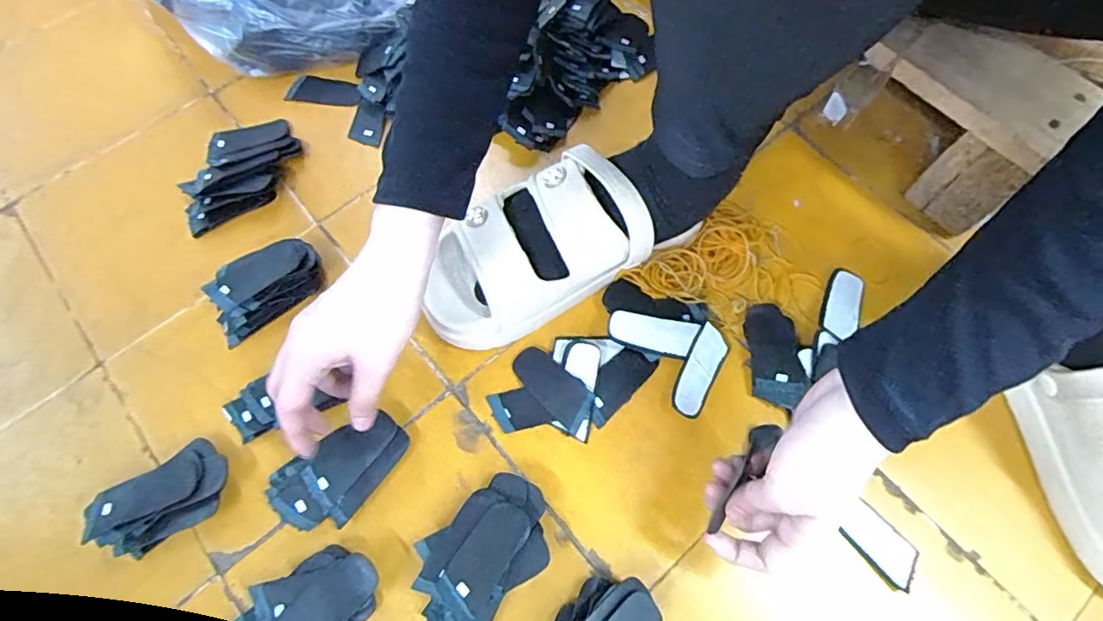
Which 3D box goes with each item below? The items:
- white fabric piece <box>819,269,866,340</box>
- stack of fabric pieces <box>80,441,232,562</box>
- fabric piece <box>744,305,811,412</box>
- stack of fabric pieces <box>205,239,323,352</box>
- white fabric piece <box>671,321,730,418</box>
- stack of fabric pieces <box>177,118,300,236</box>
[{"bbox_3d":[0.242,-0.005,0.456,0.029,0.010,0.064,22,68,10],"label":"white fabric piece"},{"bbox_3d":[-0.276,0.135,0.392,0.087,0.025,0.057,-40,71,-15],"label":"stack of fabric pieces"},{"bbox_3d":[0.177,0.035,0.436,0.037,0.011,0.083,0,66,1],"label":"fabric piece"},{"bbox_3d":[-0.240,-0.023,0.457,0.094,0.032,0.053,-35,70,-13],"label":"stack of fabric pieces"},{"bbox_3d":[0.117,0.048,0.433,0.032,0.006,0.071,35,76,-11],"label":"white fabric piece"},{"bbox_3d":[-0.290,-0.128,0.506,0.078,0.027,0.124,9,67,5],"label":"stack of fabric pieces"}]

